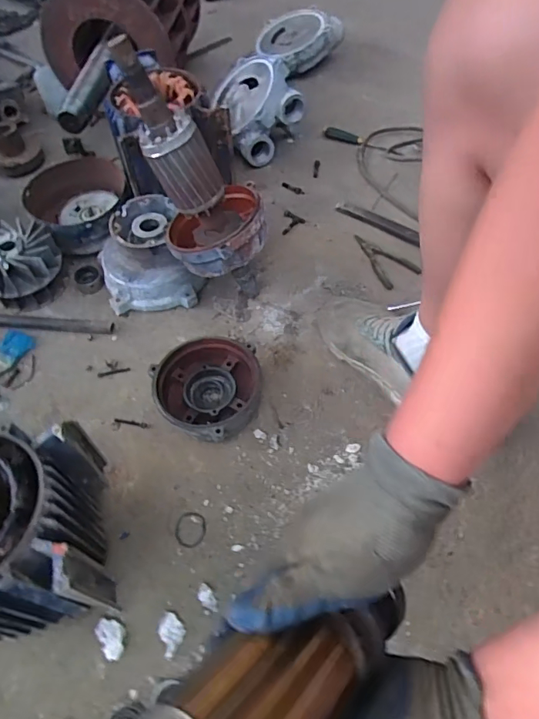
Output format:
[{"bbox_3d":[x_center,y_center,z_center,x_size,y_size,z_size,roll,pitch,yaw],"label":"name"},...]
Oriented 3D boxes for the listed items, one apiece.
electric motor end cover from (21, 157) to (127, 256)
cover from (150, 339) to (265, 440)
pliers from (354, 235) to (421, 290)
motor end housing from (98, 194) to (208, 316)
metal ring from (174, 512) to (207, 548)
[{"bbox_3d":[-0.367,-0.290,0.932,0.185,0.083,0.186,-5,57,-3],"label":"electric motor end cover"},{"bbox_3d":[-0.098,0.043,0.757,0.167,0.055,0.189,0,57,-1],"label":"cover"},{"bbox_3d":[0.218,-0.196,0.936,0.071,0.018,0.141,-23,60,-15],"label":"pliers"},{"bbox_3d":[-0.220,-0.179,0.871,0.163,0.111,0.184,-22,60,-14],"label":"motor end housing"},{"bbox_3d":[-0.106,0.227,0.653,0.041,0.004,0.045,0,57,0],"label":"metal ring"}]

